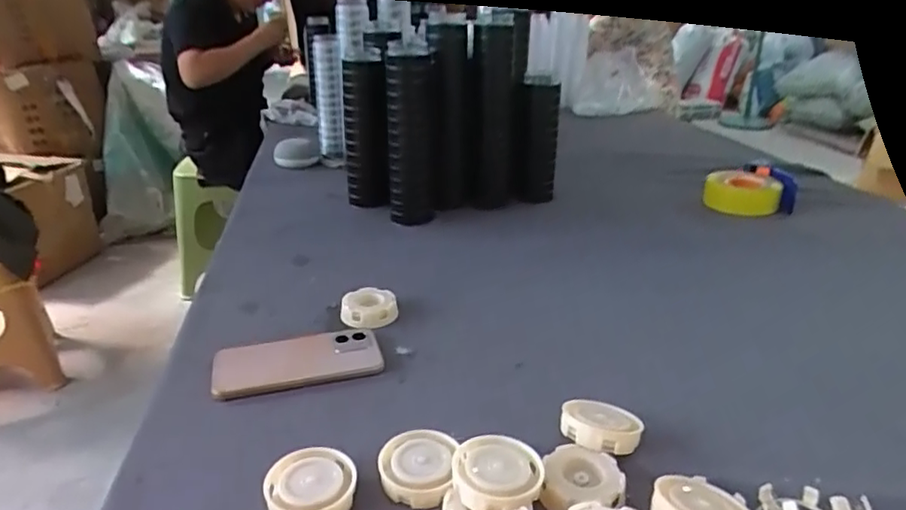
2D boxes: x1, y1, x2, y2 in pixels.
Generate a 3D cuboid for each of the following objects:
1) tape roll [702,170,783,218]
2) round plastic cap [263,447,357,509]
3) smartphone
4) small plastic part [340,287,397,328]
[{"bbox_3d":[0.530,-0.120,1.108,0.114,0.046,0.111,0,24,0],"label":"tape roll"},{"bbox_3d":[-0.109,0.181,0.463,0.066,0.026,0.062,0,24,0],"label":"round plastic cap"},{"bbox_3d":[-0.159,0.109,0.619,0.164,0.010,0.079,-5,32,-16],"label":"smartphone"},{"bbox_3d":[-0.100,0.063,0.720,0.066,0.023,0.058,1,24,3],"label":"small plastic part"}]

